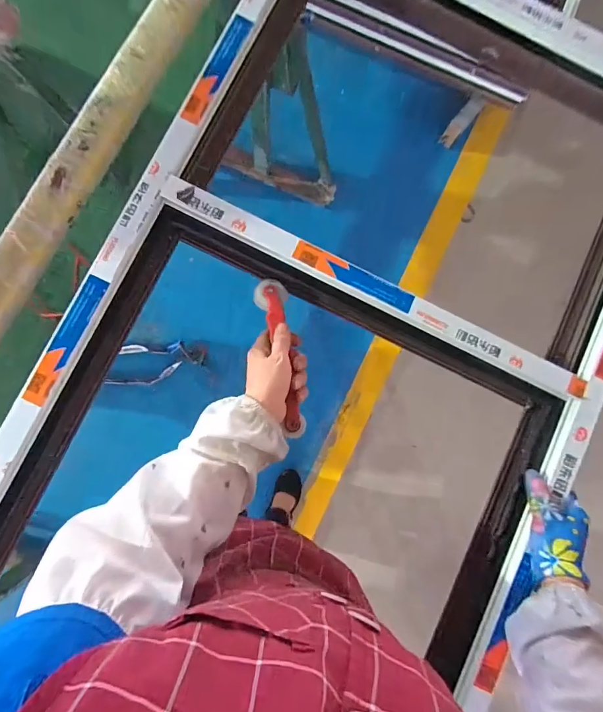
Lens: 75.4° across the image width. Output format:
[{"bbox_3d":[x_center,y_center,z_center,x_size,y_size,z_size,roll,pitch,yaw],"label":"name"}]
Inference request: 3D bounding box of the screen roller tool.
[{"bbox_3d":[-0.026,-0.002,0.481,0.040,0.019,0.201,-9,78,-5],"label":"screen roller tool"}]

